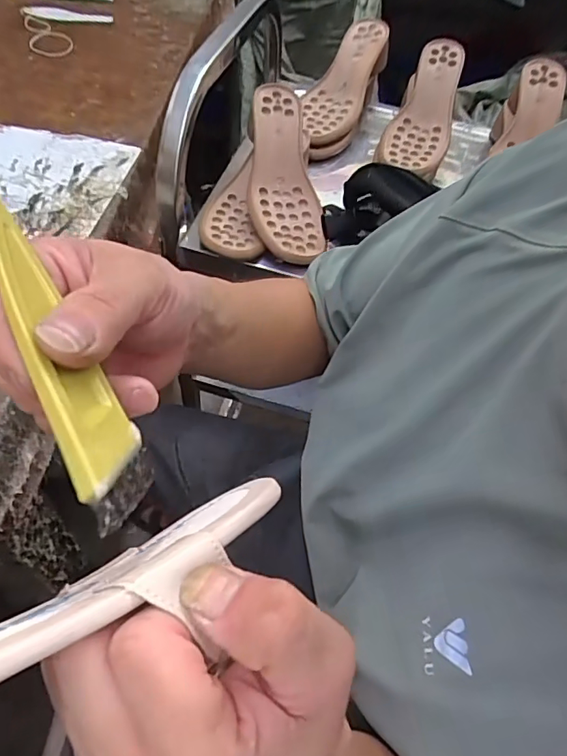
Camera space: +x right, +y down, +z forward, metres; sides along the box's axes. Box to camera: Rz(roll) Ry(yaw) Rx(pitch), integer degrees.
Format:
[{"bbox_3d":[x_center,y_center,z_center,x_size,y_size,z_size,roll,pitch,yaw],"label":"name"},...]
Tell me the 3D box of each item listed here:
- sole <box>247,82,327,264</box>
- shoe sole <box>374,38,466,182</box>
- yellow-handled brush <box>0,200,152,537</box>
[{"bbox_3d":[-0.001,-0.251,0.624,0.084,0.031,0.235,-4,78,-8],"label":"sole"},{"bbox_3d":[0.210,-0.399,0.752,0.090,0.023,0.238,18,76,8],"label":"shoe sole"},{"bbox_3d":[-0.080,-0.008,0.175,0.013,0.036,0.132,-36,70,12],"label":"yellow-handled brush"}]

